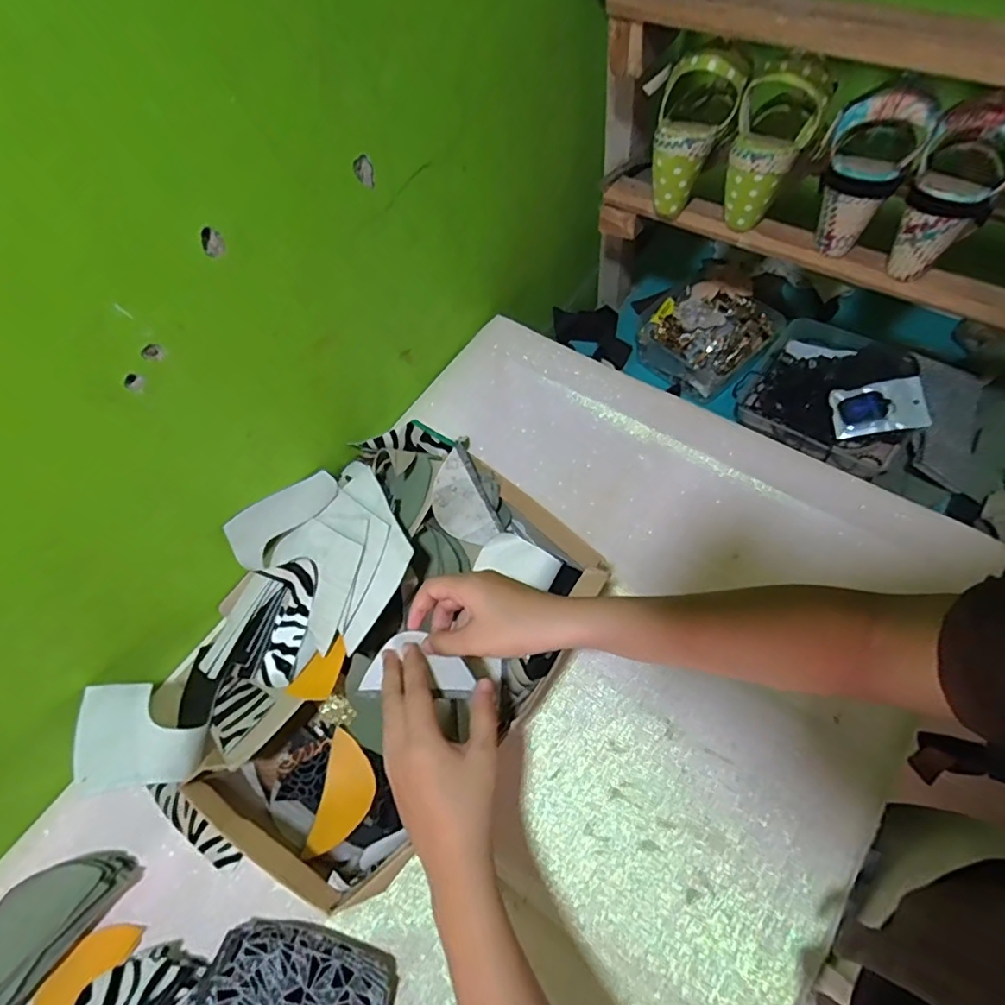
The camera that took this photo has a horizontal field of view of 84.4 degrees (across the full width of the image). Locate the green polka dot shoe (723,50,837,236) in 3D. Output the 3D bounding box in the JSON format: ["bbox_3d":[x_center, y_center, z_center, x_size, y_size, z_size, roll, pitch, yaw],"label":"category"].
[{"bbox_3d":[0.270,-0.356,0.563,0.078,0.148,0.068,18,38,8],"label":"green polka dot shoe"}]

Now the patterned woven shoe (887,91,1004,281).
[{"bbox_3d":[0.402,-0.274,0.497,0.069,0.144,0.063,18,39,8],"label":"patterned woven shoe"}]

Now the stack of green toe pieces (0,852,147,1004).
[{"bbox_3d":[-0.382,0.350,0.463,0.064,0.041,0.127,33,73,20],"label":"stack of green toe pieces"}]

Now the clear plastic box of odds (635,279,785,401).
[{"bbox_3d":[0.292,-0.250,0.828,0.192,0.074,0.157,34,70,22],"label":"clear plastic box of odds"}]

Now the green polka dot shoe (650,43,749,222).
[{"bbox_3d":[0.190,-0.387,0.587,0.082,0.154,0.070,26,43,11],"label":"green polka dot shoe"}]

